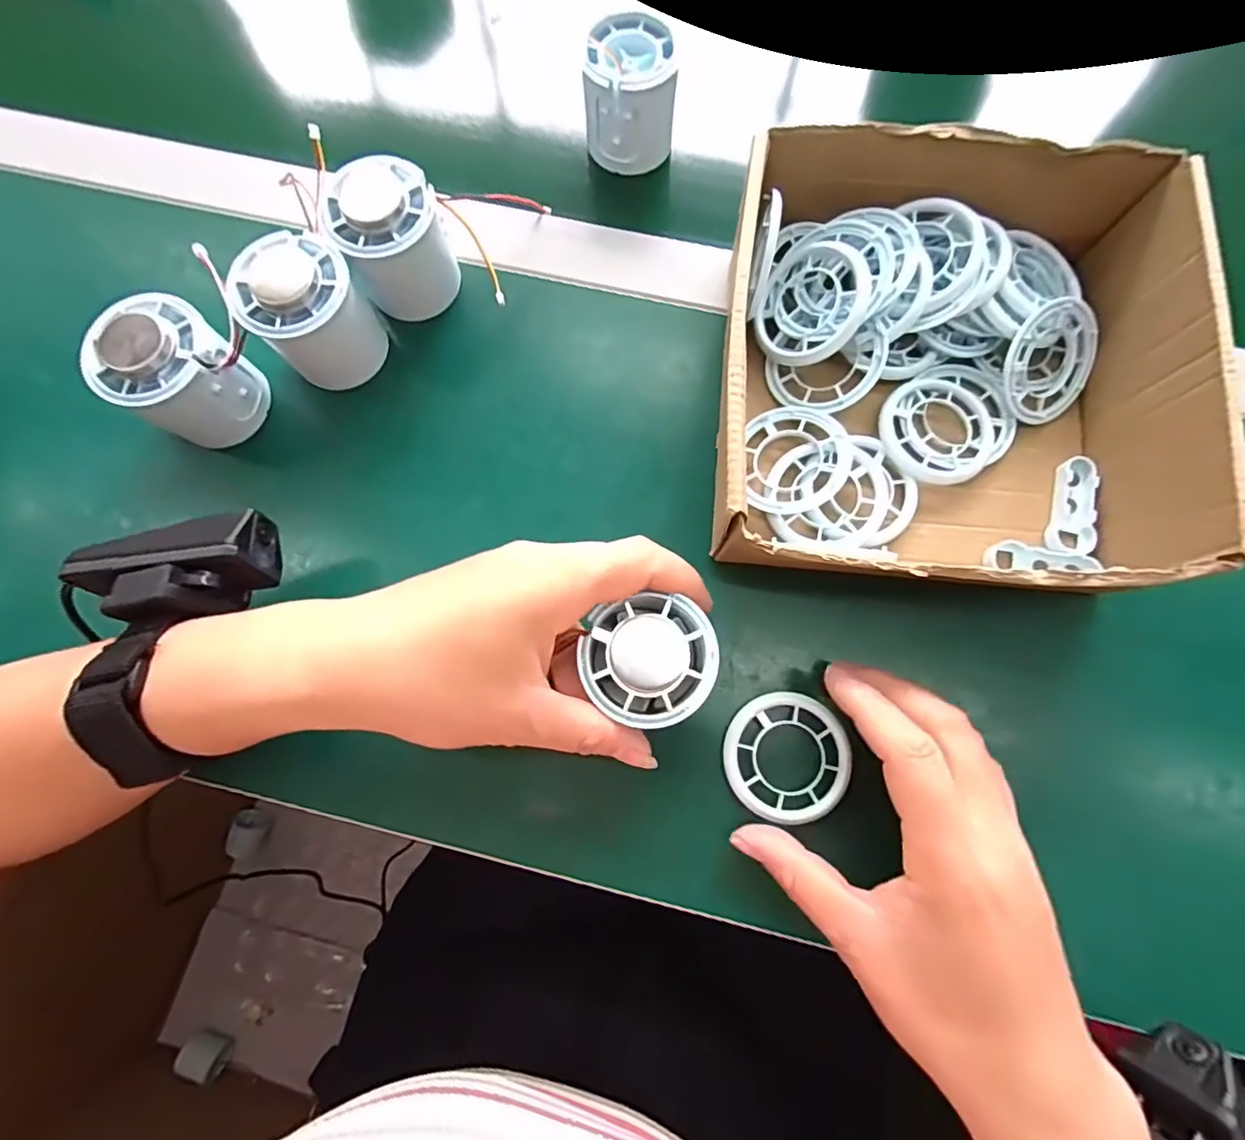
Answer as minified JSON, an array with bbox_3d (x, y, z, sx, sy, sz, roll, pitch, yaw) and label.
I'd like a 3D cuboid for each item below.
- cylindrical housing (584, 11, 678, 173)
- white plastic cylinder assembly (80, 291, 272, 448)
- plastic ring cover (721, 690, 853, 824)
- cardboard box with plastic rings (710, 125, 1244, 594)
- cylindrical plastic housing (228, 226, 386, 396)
[{"bbox_3d":[0.005,-0.265,0.323,0.048,0.061,0.051,0,77,1],"label":"cylindrical housing"},{"bbox_3d":[-0.214,-0.094,0.273,0.048,0.062,0.052,0,77,1],"label":"white plastic cylinder assembly"},{"bbox_3d":[0.076,0.086,0.259,0.056,0.006,0.056,-44,80,-9],"label":"plastic ring cover"},{"bbox_3d":[0.143,-0.090,0.264,0.193,0.075,0.205,4,77,2],"label":"cardboard box with plastic rings"},{"bbox_3d":[-0.153,-0.125,0.285,0.052,0.065,0.048,0,77,1],"label":"cylindrical plastic housing"}]

